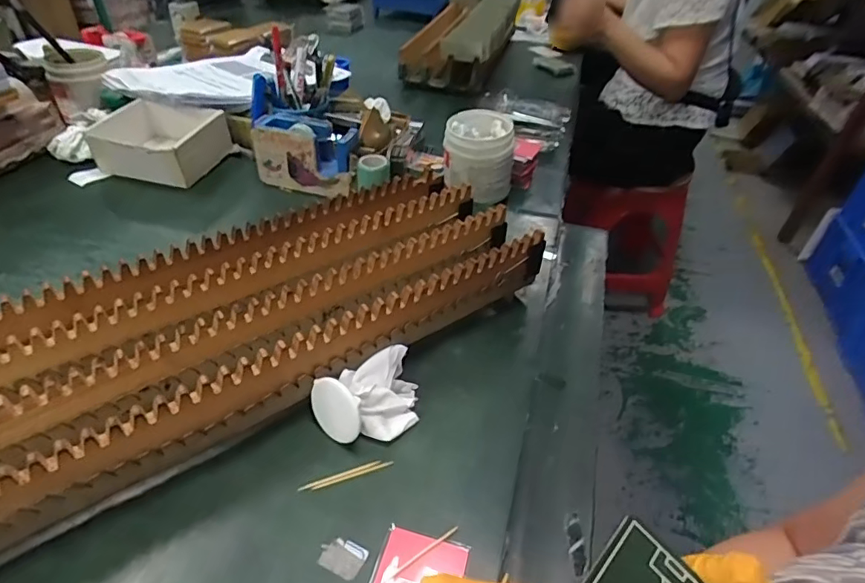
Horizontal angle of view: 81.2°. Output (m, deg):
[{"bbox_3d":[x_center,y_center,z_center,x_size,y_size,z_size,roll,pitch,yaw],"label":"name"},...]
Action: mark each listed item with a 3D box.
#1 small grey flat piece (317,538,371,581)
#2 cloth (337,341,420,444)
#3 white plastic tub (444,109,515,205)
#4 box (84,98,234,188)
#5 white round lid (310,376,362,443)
[{"bbox_3d":[-0.059,0.174,0.333,0.029,0.004,0.022,18,42,16],"label":"small grey flat piece"},{"bbox_3d":[-0.036,0.084,0.416,0.062,0.034,0.060,-24,47,-29],"label":"cloth"},{"bbox_3d":[0.065,-0.195,0.719,0.096,0.098,0.092,2,40,-2],"label":"white plastic tub"},{"bbox_3d":[-0.376,-0.207,0.706,0.141,0.066,0.135,10,41,6],"label":"box"},{"bbox_3d":[-0.076,0.091,0.392,0.051,0.050,0.005,33,32,26],"label":"white round lid"}]

